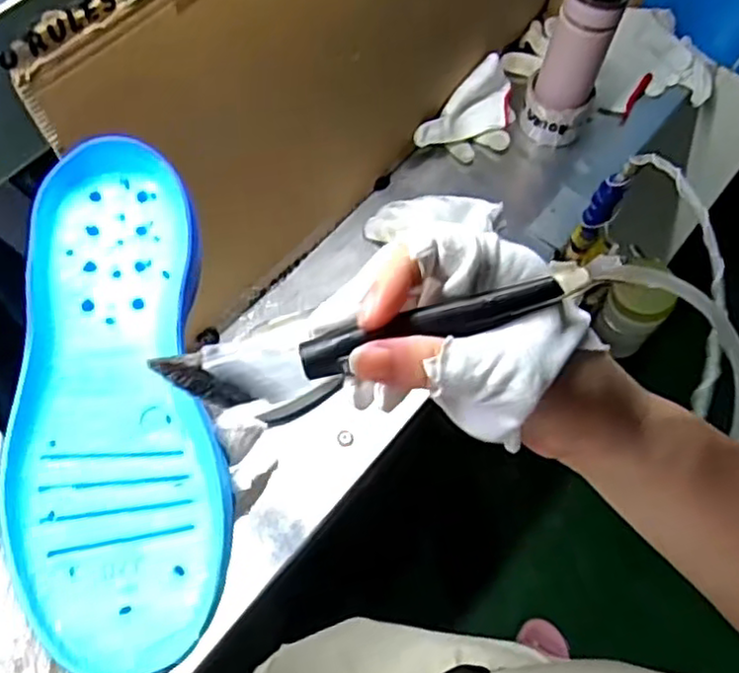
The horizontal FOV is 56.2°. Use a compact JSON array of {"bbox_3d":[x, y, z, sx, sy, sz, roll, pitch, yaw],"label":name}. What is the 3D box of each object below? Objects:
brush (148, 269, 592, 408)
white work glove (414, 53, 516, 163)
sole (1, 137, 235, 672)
[{"bbox_3d":[0.003,0.000,0.264,0.159,0.028,0.017,-15,63,2],"label":"brush"},{"bbox_3d":[0.137,-0.270,0.866,0.081,0.055,0.168,36,68,19],"label":"white work glove"},{"bbox_3d":[-0.120,0.023,0.325,0.088,0.028,0.247,-9,69,-5],"label":"sole"}]

